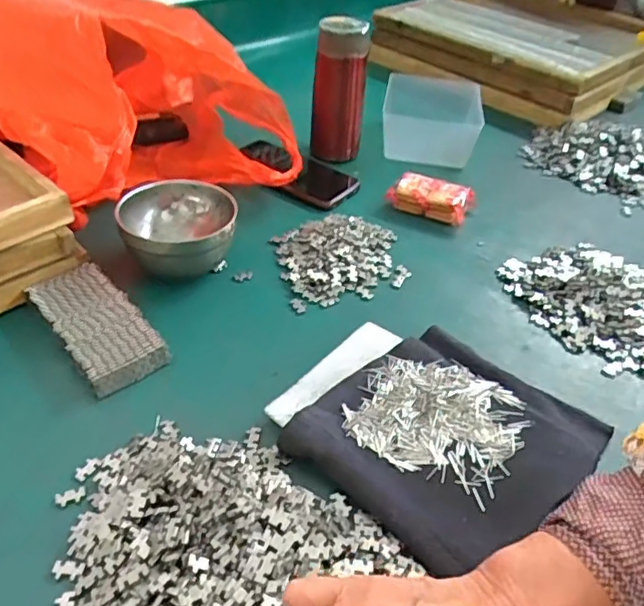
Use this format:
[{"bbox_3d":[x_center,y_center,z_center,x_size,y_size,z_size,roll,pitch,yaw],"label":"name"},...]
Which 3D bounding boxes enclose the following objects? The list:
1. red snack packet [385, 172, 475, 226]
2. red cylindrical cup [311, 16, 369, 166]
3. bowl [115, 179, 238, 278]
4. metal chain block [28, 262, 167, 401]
[{"bbox_3d":[0.126,-0.125,0.683,0.093,0.031,0.051,19,42,18],"label":"red snack packet"},{"bbox_3d":[0.021,-0.265,0.748,0.058,0.184,0.056,2,39,-2],"label":"red cylindrical cup"},{"bbox_3d":[-0.136,-0.069,0.562,0.103,0.055,0.098,0,41,-6],"label":"bowl"},{"bbox_3d":[-0.189,0.017,0.495,0.064,0.020,0.139,-28,51,-32],"label":"metal chain block"}]

